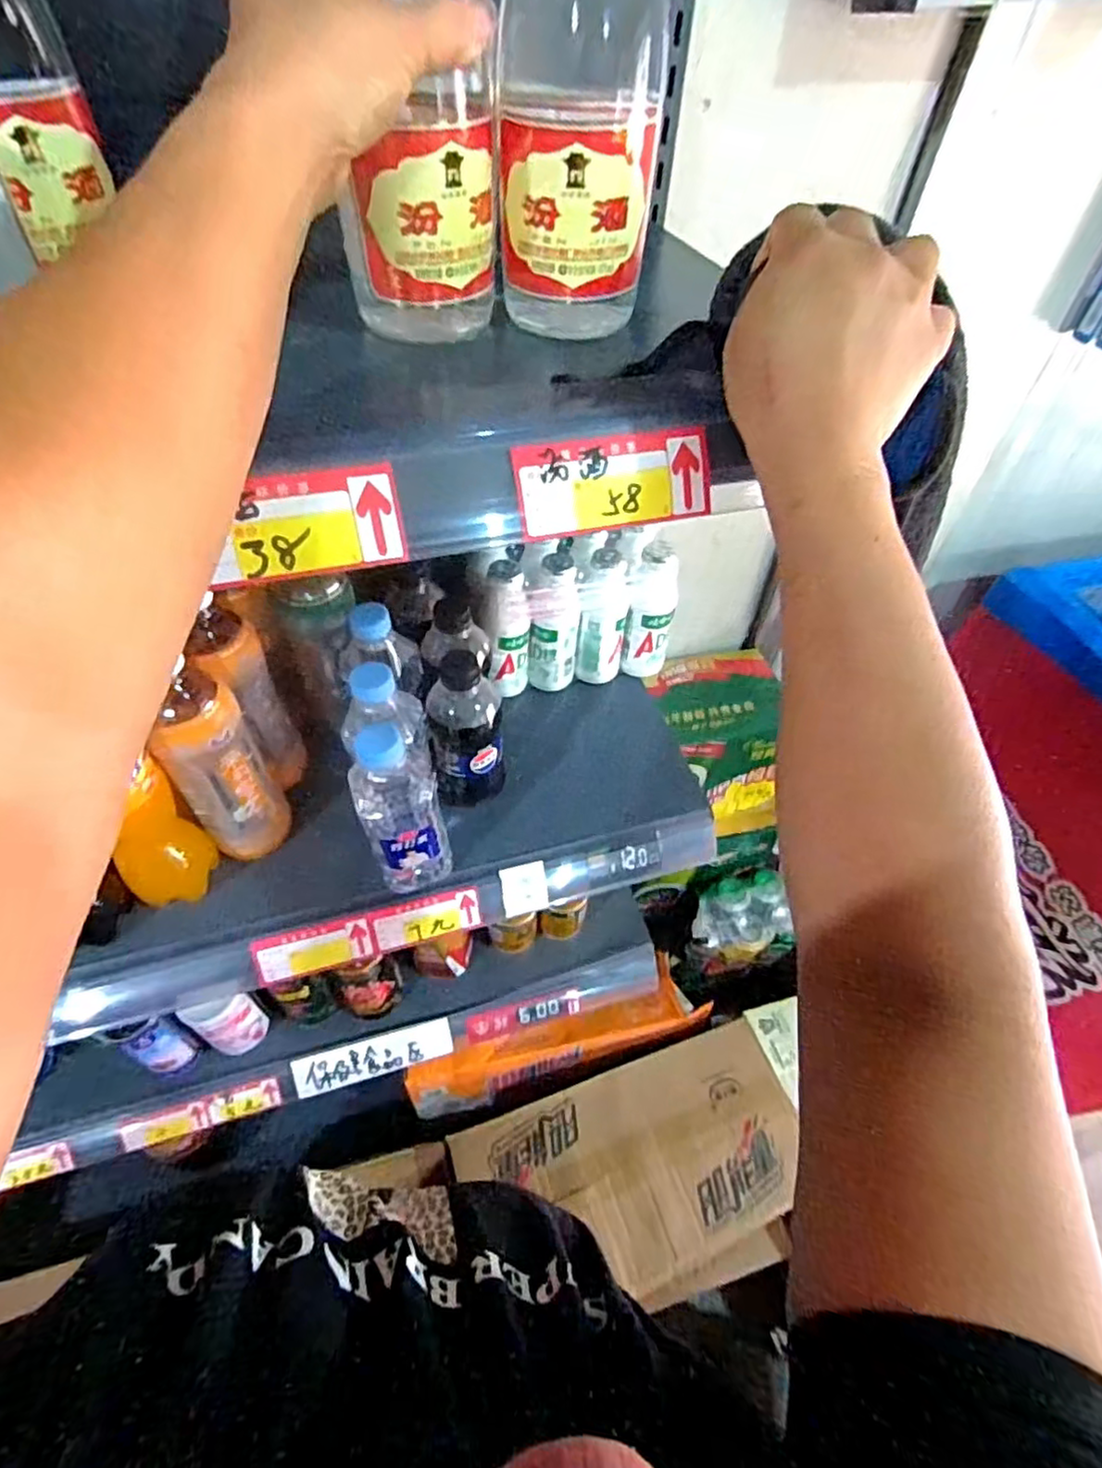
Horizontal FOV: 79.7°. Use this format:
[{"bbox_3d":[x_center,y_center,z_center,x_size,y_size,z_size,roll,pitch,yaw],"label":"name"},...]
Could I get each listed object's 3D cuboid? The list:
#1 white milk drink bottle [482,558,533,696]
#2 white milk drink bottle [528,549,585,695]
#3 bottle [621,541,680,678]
[{"bbox_3d":[-0.041,-0.096,0.642,0.043,0.139,0.042,-2,50,-4],"label":"white milk drink bottle"},{"bbox_3d":[0.003,-0.104,0.658,0.050,0.138,0.047,10,51,6],"label":"white milk drink bottle"},{"bbox_3d":[0.102,-0.118,0.667,0.046,0.137,0.038,13,51,9],"label":"bottle"}]

